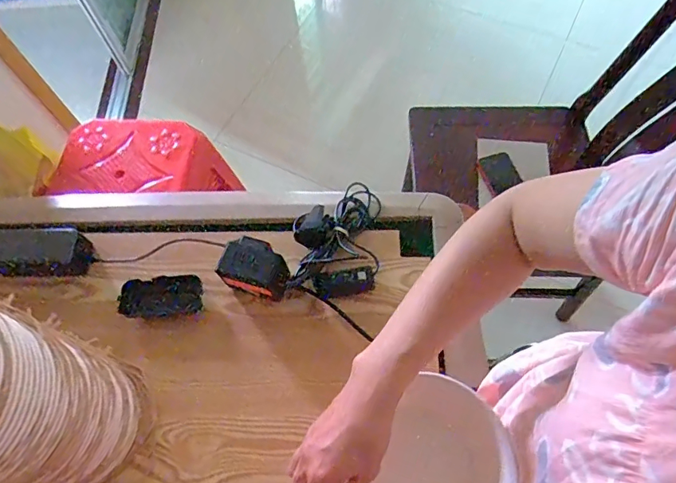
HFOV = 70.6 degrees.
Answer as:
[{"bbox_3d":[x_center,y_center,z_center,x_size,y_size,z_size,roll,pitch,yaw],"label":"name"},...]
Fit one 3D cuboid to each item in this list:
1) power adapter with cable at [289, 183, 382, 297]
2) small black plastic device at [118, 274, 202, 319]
[{"bbox_3d":[-0.001,-0.012,0.658,0.112,0.043,0.175,2,64,6],"label":"power adapter with cable"},{"bbox_3d":[-0.239,0.073,0.642,0.104,0.020,0.052,-8,64,1],"label":"small black plastic device"}]

